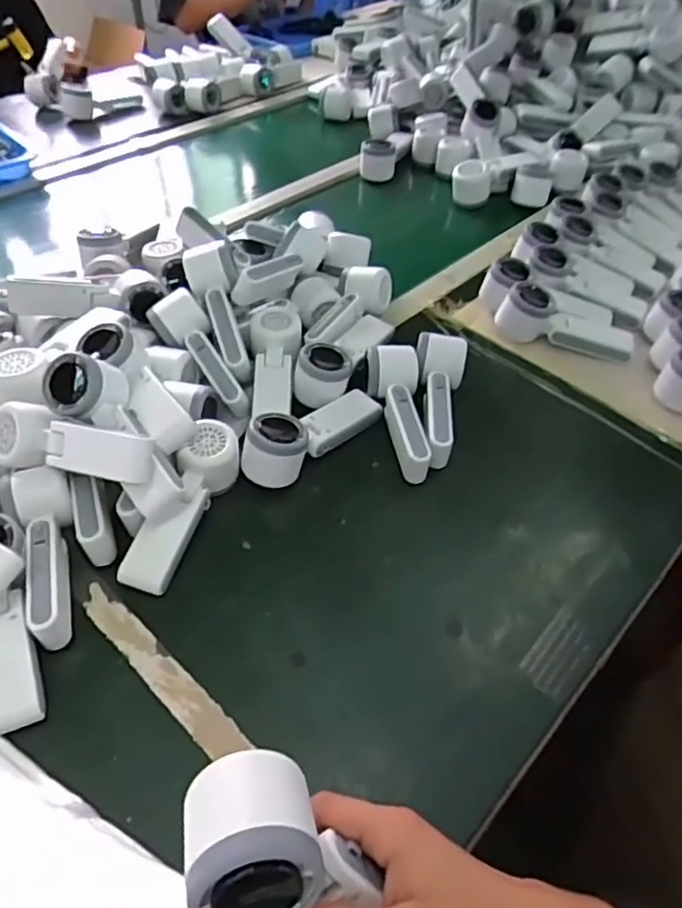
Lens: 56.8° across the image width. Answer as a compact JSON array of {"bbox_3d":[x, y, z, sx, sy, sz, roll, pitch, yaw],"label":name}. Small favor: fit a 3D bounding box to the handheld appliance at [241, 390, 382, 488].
[{"bbox_3d":[-0.025,-0.019,0.637,0.058,0.057,0.164,38,44,28],"label":"handheld appliance"}]

